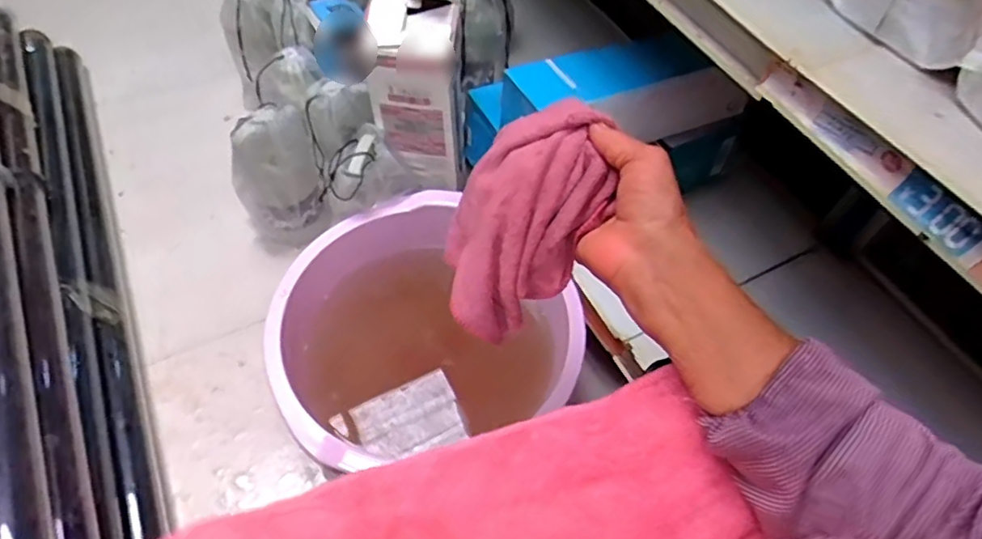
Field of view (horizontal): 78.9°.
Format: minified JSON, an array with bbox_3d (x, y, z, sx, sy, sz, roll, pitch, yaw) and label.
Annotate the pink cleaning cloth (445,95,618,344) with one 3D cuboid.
[{"bbox_3d":[0.026,-0.035,0.427,0.107,0.118,0.119,4,55,-1],"label":"pink cleaning cloth"}]

